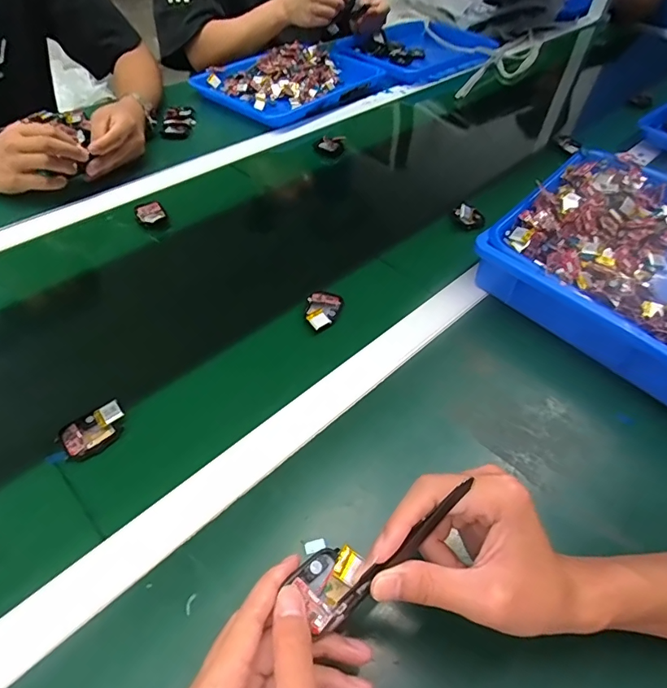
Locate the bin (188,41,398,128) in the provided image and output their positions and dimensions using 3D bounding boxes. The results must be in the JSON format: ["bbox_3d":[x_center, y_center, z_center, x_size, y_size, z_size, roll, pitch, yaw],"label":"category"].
[{"bbox_3d":[-0.078,-0.537,0.917,0.243,0.047,0.360,35,56,25],"label":"bin"}]

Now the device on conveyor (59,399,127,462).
[{"bbox_3d":[-0.208,0.075,0.395,0.053,0.017,0.037,-28,58,-25],"label":"device on conveyor"}]

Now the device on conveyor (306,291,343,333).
[{"bbox_3d":[-0.013,-0.038,0.501,0.036,0.011,0.056,17,51,9],"label":"device on conveyor"}]

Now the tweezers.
[{"bbox_3d":[0.039,0.116,0.255,0.101,0.016,0.009,-46,61,6],"label":"tweezers"}]

